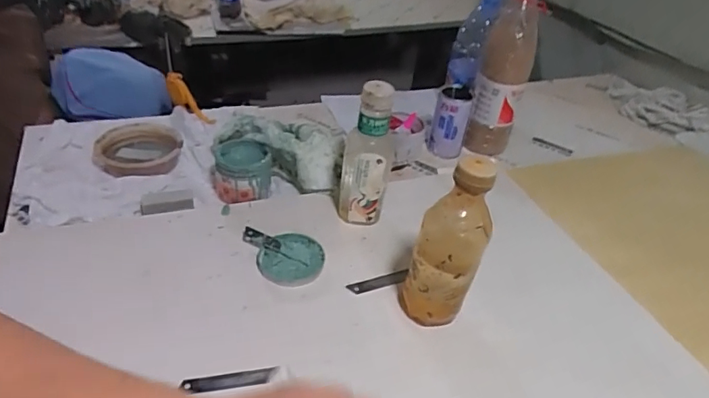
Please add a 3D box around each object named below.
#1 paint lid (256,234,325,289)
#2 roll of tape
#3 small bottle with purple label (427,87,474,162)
[{"bbox_3d":[-0.080,0.075,0.634,0.079,0.013,0.081,4,37,-3],"label":"paint lid"},{"bbox_3d":[-0.343,-0.079,0.791,0.131,0.020,0.134,4,37,-3],"label":"roll of tape"},{"bbox_3d":[0.173,-0.137,0.903,0.065,0.132,0.061,15,38,11],"label":"small bottle with purple label"}]

